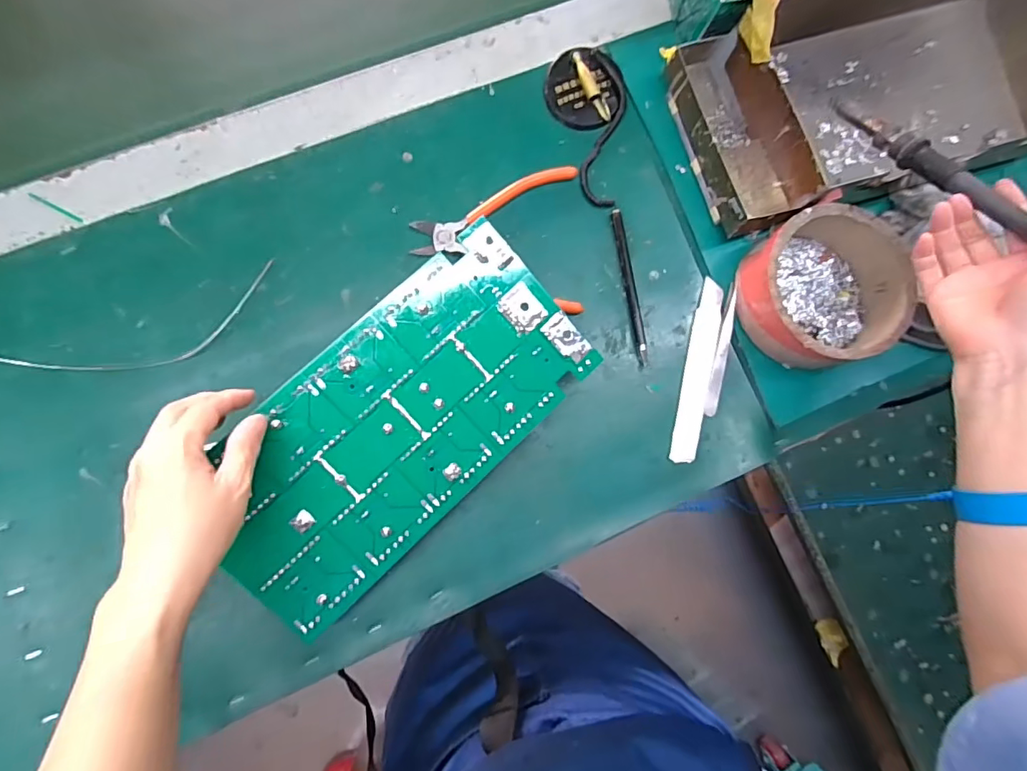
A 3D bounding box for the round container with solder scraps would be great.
[{"bbox_3d":[0.255,-0.081,0.419,0.125,0.053,0.124,0,84,-4],"label":"round container with solder scraps"}]

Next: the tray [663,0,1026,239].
[{"bbox_3d":[0.311,-0.257,0.440,0.329,0.061,0.171,-19,86,-6],"label":"tray"}]

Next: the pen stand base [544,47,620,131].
[{"bbox_3d":[0.060,-0.256,0.444,0.060,0.015,0.065,0,84,-4],"label":"pen stand base"}]

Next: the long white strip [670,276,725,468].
[{"bbox_3d":[0.157,-0.012,0.433,0.022,0.005,0.155,12,83,-3],"label":"long white strip"}]

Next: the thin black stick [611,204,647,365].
[{"bbox_3d":[0.099,-0.085,0.436,0.009,0.006,0.131,-10,85,-5],"label":"thin black stick"}]

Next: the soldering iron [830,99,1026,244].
[{"bbox_3d":[0.298,-0.162,0.369,0.016,0.017,0.175,-26,58,-6],"label":"soldering iron"}]

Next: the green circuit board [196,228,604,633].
[{"bbox_3d":[-0.079,0.027,0.358,0.279,0.004,0.133,-43,99,-9],"label":"green circuit board"}]

